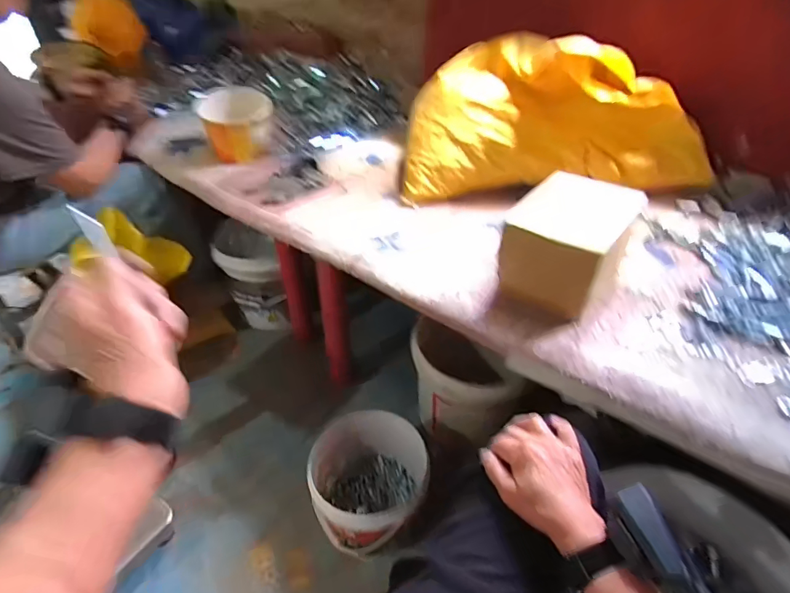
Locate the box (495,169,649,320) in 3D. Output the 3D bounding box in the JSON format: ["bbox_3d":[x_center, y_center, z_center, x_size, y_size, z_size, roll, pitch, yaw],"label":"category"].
[{"bbox_3d":[0.248,-0.073,0.641,0.138,0.119,0.201,24,46,26],"label":"box"}]

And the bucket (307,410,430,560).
[{"bbox_3d":[-0.060,0.349,0.849,0.200,0.182,0.201,0,41,0],"label":"bucket"}]

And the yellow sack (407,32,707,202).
[{"bbox_3d":[0.290,-0.346,0.852,0.523,0.241,0.215,0,41,1],"label":"yellow sack"}]

